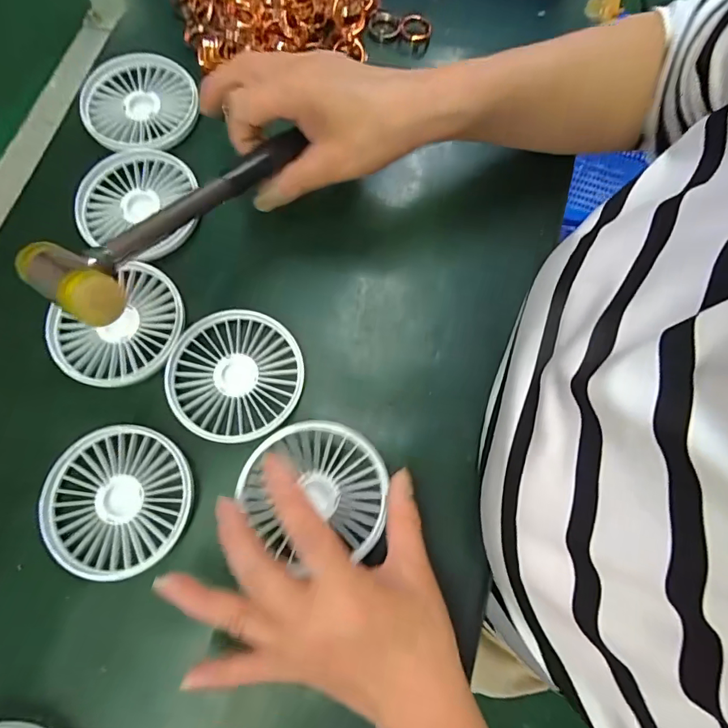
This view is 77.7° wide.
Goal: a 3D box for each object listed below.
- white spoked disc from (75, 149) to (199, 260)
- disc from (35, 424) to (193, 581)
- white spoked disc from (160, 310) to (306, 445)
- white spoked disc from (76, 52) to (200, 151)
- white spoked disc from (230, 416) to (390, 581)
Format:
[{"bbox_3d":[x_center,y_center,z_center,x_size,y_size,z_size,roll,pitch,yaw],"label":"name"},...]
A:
[{"bbox_3d":[-0.167,-0.121,0.336,0.085,0.011,0.080,1,75,-2],"label":"white spoked disc"},{"bbox_3d":[-0.153,0.084,0.281,0.088,0.010,0.086,1,75,-2],"label":"disc"},{"bbox_3d":[-0.087,0.007,0.307,0.086,0.012,0.086,1,75,-2],"label":"white spoked disc"},{"bbox_3d":[-0.179,-0.206,0.359,0.089,0.012,0.088,10,75,1],"label":"white spoked disc"},{"bbox_3d":[-0.029,0.077,0.272,0.085,0.021,0.079,1,75,-2],"label":"white spoked disc"}]

